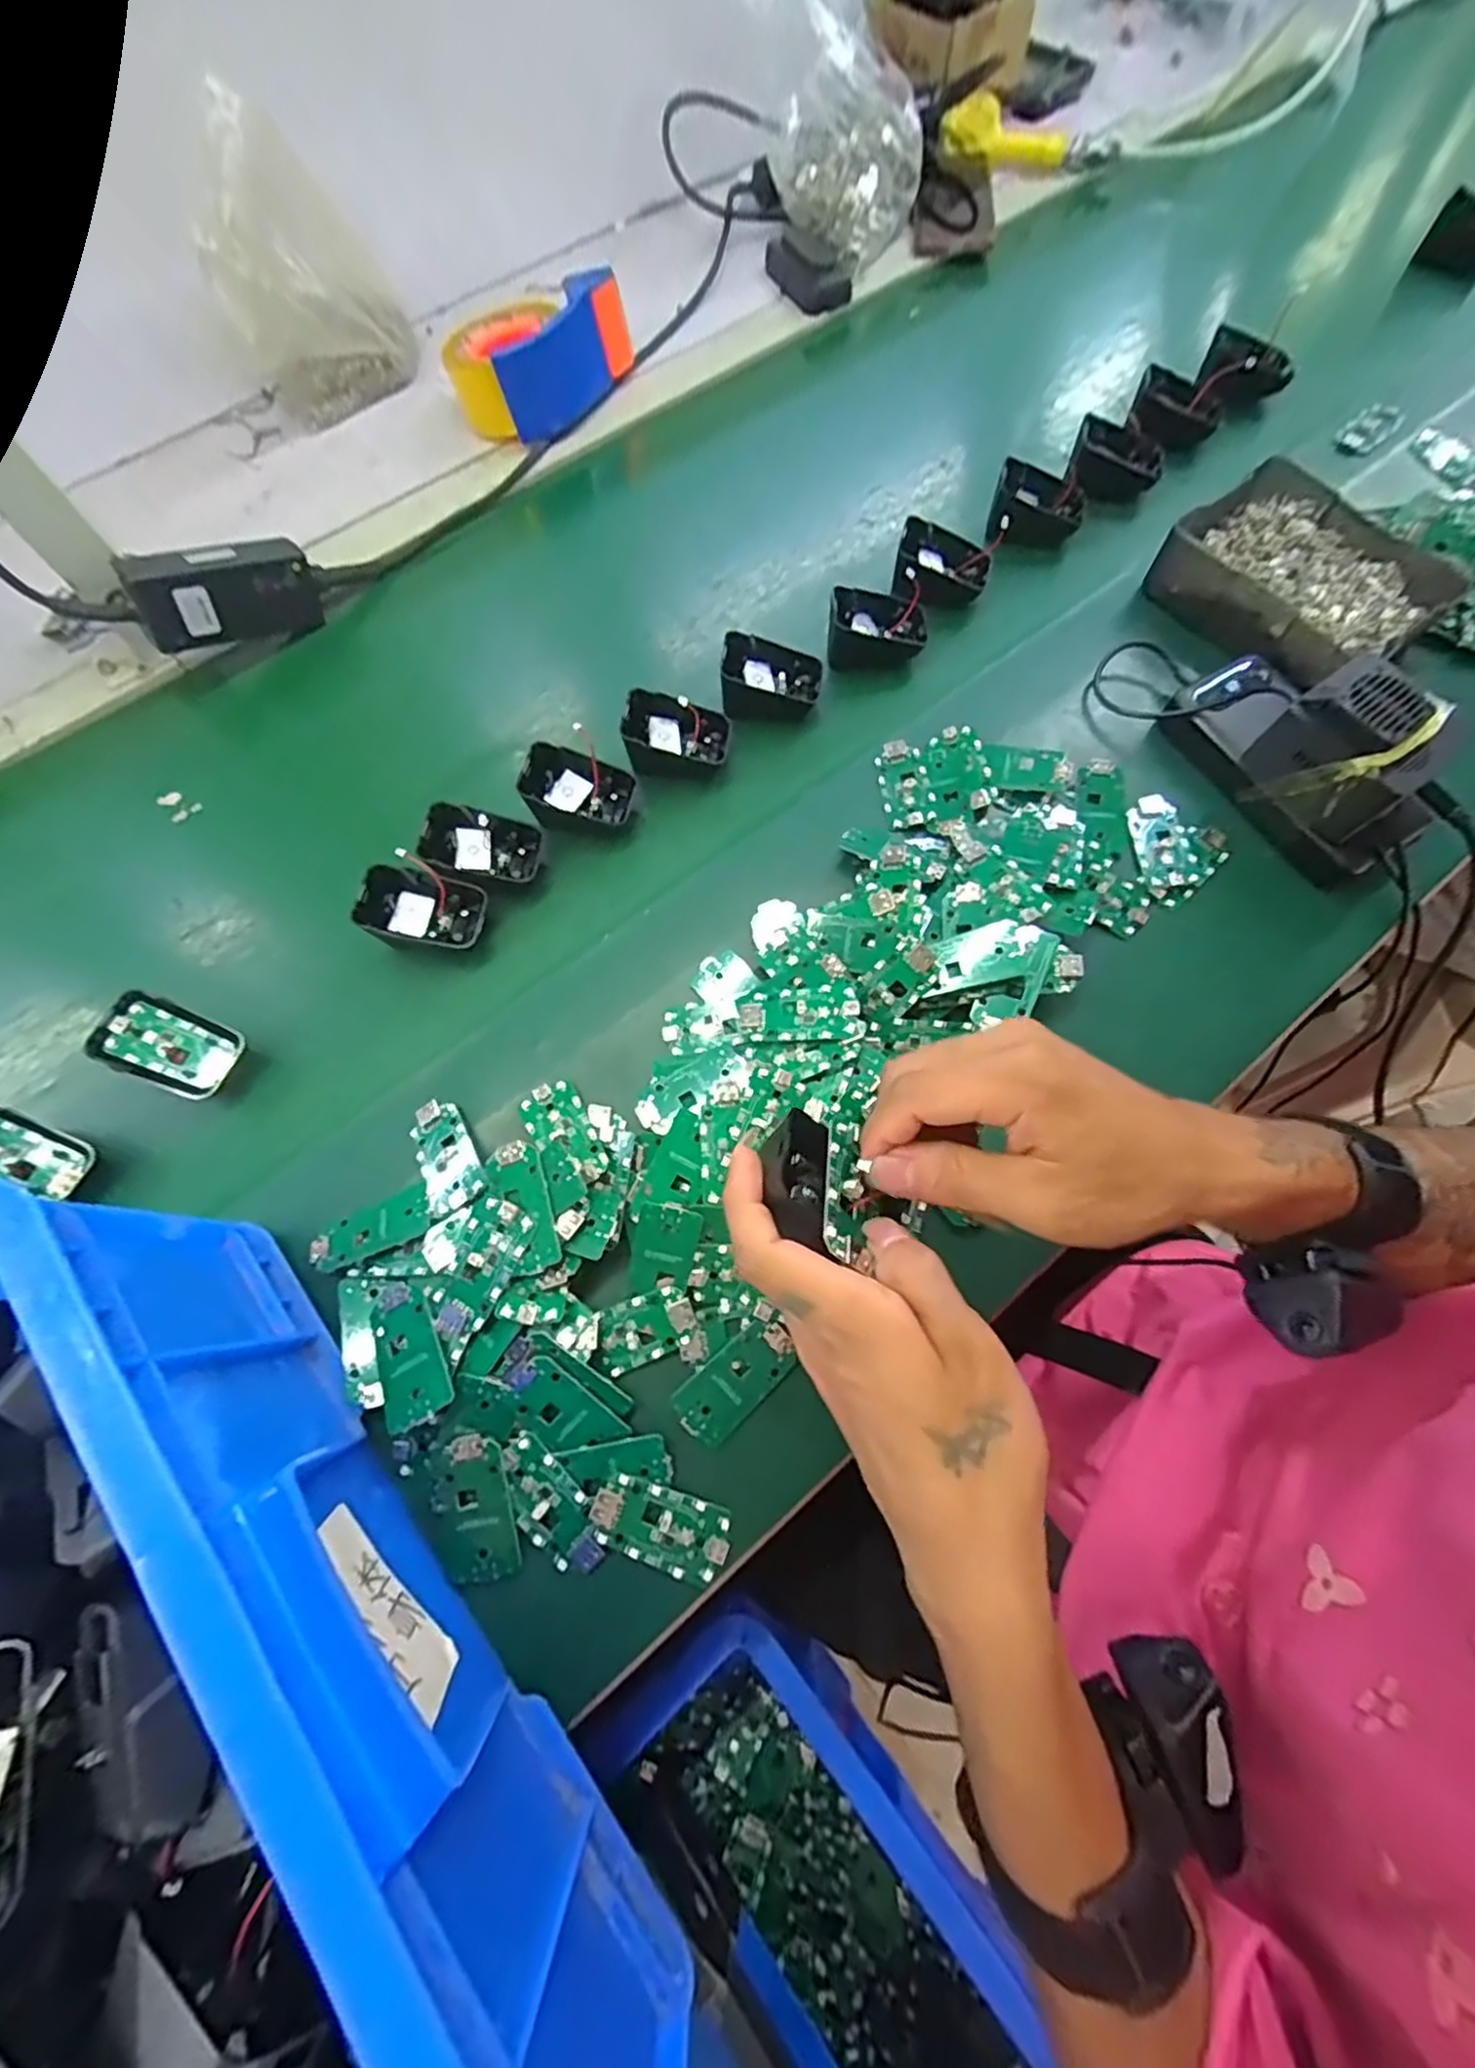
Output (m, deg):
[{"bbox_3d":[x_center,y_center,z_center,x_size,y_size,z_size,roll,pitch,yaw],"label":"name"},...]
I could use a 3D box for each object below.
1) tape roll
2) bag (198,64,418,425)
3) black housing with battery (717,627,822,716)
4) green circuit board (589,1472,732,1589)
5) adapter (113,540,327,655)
[{"bbox_3d":[-0.177,-0.588,0.599,0.133,0.072,0.133,36,75,15],"label":"tape roll"},{"bbox_3d":[-0.353,-0.612,0.568,0.136,0.153,0.071,-27,70,-7],"label":"bag"},{"bbox_3d":[0.022,-0.241,0.472,0.069,0.031,0.048,1,69,3],"label":"black housing with battery"},{"bbox_3d":[-0.035,0.227,0.320,0.062,0.011,0.032,18,71,9],"label":"green circuit board"},{"bbox_3d":[-0.360,-0.312,0.494,0.114,0.051,0.034,-35,69,-32],"label":"adapter"}]

